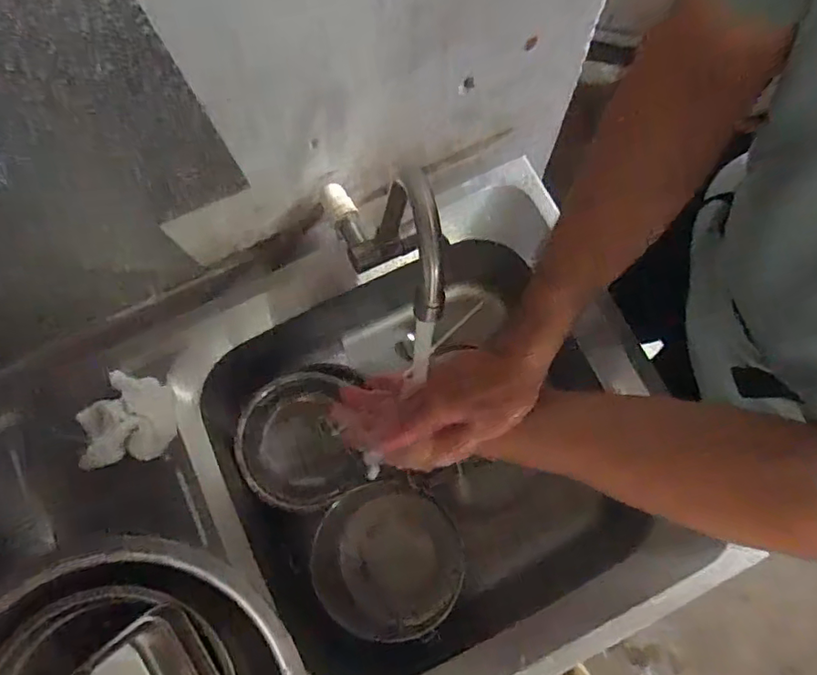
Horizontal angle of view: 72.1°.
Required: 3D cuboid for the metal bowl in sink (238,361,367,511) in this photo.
[{"bbox_3d":[-0.133,0.127,0.700,0.145,0.073,0.162,-10,75,-2],"label":"metal bowl in sink"}]

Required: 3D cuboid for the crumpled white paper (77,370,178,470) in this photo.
[{"bbox_3d":[-0.293,0.083,0.575,0.106,0.044,0.097,-24,76,-5],"label":"crumpled white paper"}]

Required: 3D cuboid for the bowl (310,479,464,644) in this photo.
[{"bbox_3d":[-0.026,0.270,0.695,0.173,0.072,0.172,0,75,1],"label":"bowl"}]

